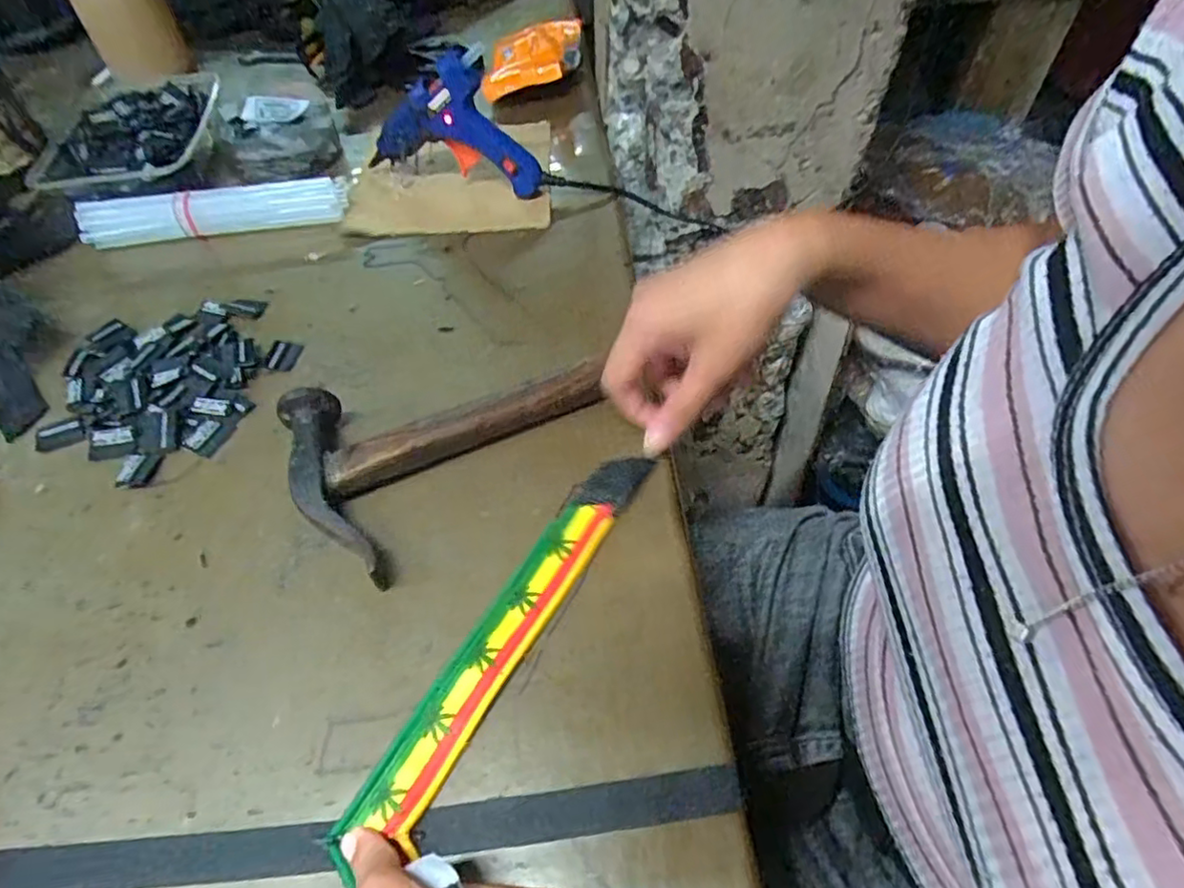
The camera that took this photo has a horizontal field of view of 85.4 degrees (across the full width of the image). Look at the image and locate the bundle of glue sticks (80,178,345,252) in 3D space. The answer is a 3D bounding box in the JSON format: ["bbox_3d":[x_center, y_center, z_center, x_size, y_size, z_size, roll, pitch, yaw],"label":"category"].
[{"bbox_3d":[-0.281,-0.172,0.479,0.183,0.033,0.028,-9,53,-6],"label":"bundle of glue sticks"}]

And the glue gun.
[{"bbox_3d":[-0.106,-0.236,0.477,0.136,0.097,0.027,6,53,7],"label":"glue gun"}]

